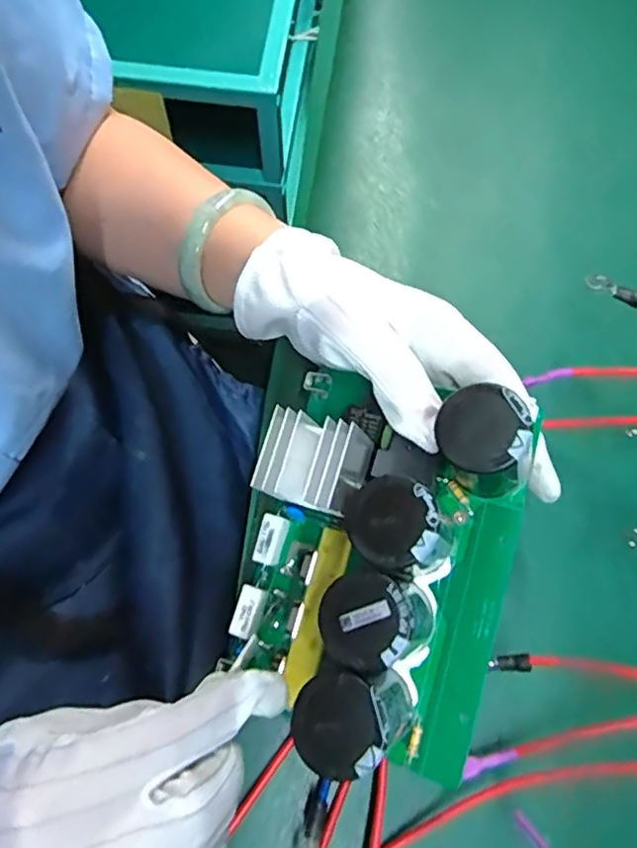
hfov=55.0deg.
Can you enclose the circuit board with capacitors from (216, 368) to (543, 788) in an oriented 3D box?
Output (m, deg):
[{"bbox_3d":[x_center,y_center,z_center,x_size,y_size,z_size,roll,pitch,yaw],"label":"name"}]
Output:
[{"bbox_3d":[0.023,0.057,0.247,0.110,0.087,0.141,16,71,4],"label":"circuit board with capacitors"}]

